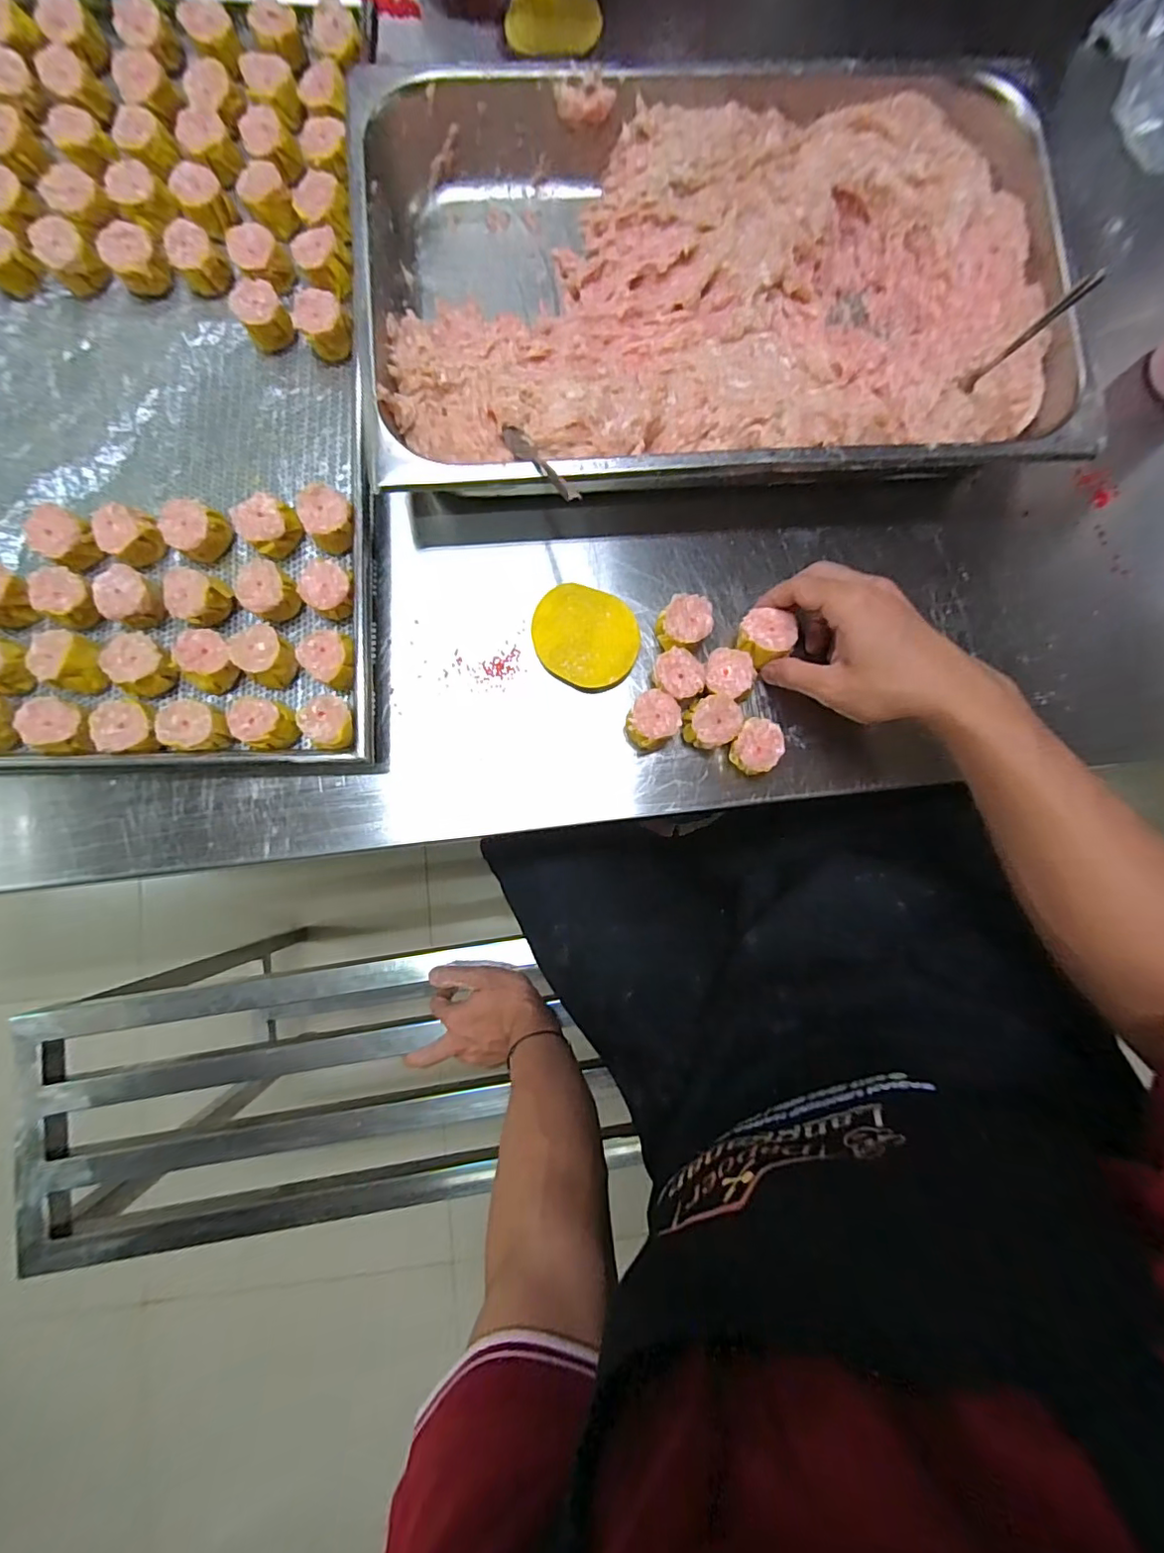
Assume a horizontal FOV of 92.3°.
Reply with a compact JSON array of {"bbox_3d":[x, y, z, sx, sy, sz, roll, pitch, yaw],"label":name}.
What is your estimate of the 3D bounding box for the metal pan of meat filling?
[{"bbox_3d":[0.101,-0.369,0.425,0.525,0.059,0.326,-4,84,-3],"label":"metal pan of meat filling"}]

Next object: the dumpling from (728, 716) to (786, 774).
[{"bbox_3d":[0.128,-0.021,0.417,0.033,0.034,0.039,29,83,1],"label":"dumpling"}]

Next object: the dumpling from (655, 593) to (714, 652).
[{"bbox_3d":[0.076,-0.113,0.422,0.037,0.034,0.044,44,84,1],"label":"dumpling"}]

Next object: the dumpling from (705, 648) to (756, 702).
[{"bbox_3d":[0.108,-0.075,0.421,0.036,0.035,0.035,0,84,-2],"label":"dumpling"}]

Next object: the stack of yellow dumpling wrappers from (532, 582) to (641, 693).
[{"bbox_3d":[0.002,-0.104,0.428,0.079,0.017,0.075,17,83,-1],"label":"stack of yellow dumpling wrappers"}]

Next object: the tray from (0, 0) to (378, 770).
[{"bbox_3d":[-0.365,-0.310,0.407,0.411,0.038,0.613,-1,84,-3],"label":"tray"}]

